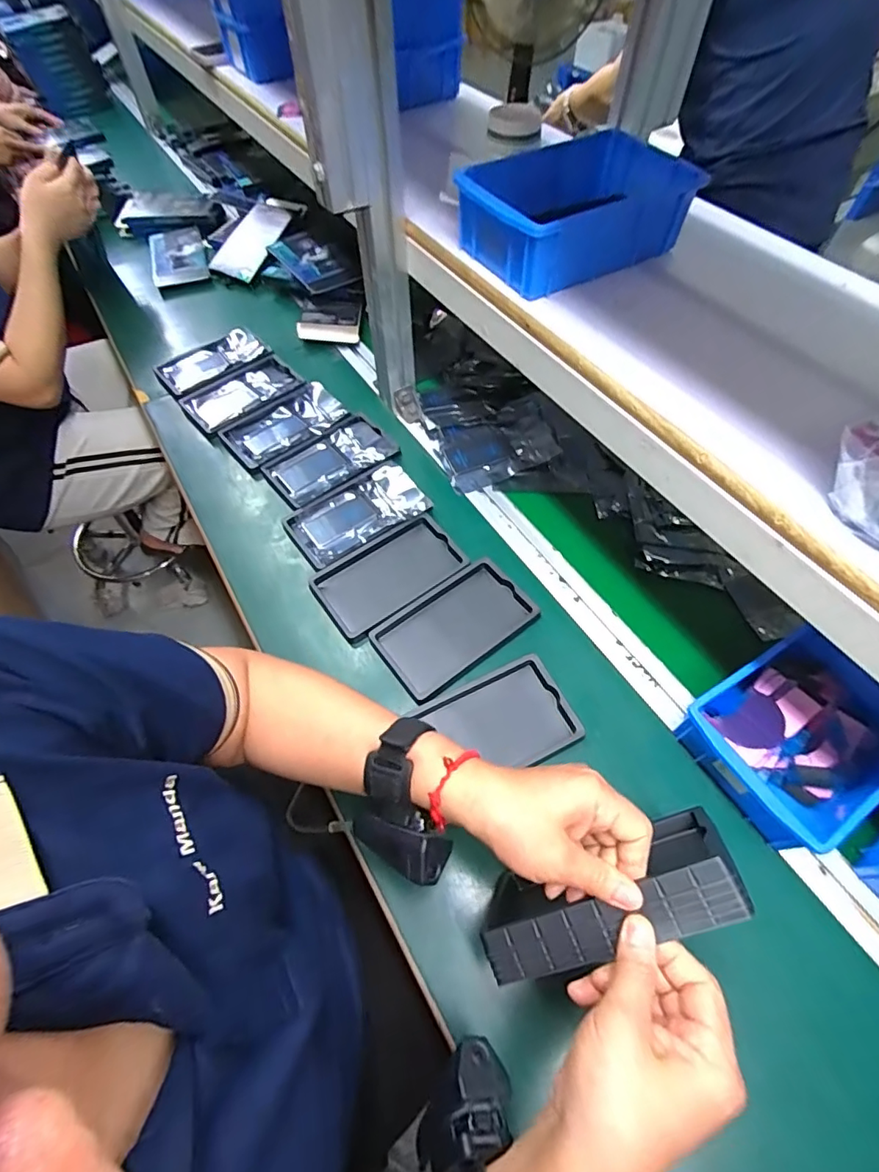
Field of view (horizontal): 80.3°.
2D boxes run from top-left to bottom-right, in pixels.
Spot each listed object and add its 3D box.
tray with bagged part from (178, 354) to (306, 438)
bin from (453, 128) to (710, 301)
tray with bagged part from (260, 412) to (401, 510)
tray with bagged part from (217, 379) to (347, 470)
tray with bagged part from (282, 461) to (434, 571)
[{"bbox_3d":[-0.283,-0.275,0.753,0.155,0.021,0.092,-37,64,-21],"label":"tray with bagged part"},{"bbox_3d":[0.124,-0.347,0.486,0.189,0.061,0.130,-28,61,-16],"label":"bin"},{"bbox_3d":[-0.141,-0.164,0.679,0.158,0.014,0.094,-32,62,-18],"label":"tray with bagged part"},{"bbox_3d":[-0.213,-0.223,0.714,0.155,0.024,0.102,-35,63,-20],"label":"tray with bagged part"},{"bbox_3d":[-0.099,-0.089,0.625,0.158,0.019,0.095,-29,62,-17],"label":"tray with bagged part"}]

